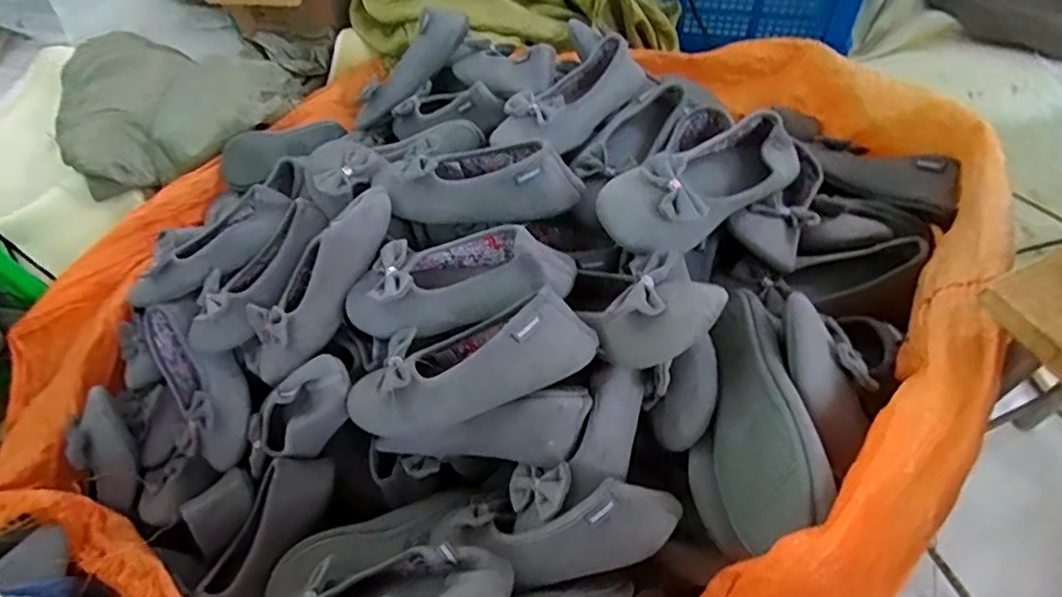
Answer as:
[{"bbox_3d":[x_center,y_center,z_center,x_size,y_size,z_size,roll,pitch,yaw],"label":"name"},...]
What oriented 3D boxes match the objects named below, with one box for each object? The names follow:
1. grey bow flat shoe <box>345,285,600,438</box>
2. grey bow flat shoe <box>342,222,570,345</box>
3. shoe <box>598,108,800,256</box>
[{"bbox_3d":[-0.066,0.063,0.561,0.241,0.055,0.090,-20,54,16],"label":"grey bow flat shoe"},{"bbox_3d":[-0.075,-0.016,0.604,0.224,0.061,0.099,-10,53,21],"label":"grey bow flat shoe"},{"bbox_3d":[0.178,-0.117,0.597,0.238,0.069,0.080,-30,59,-15],"label":"shoe"}]

